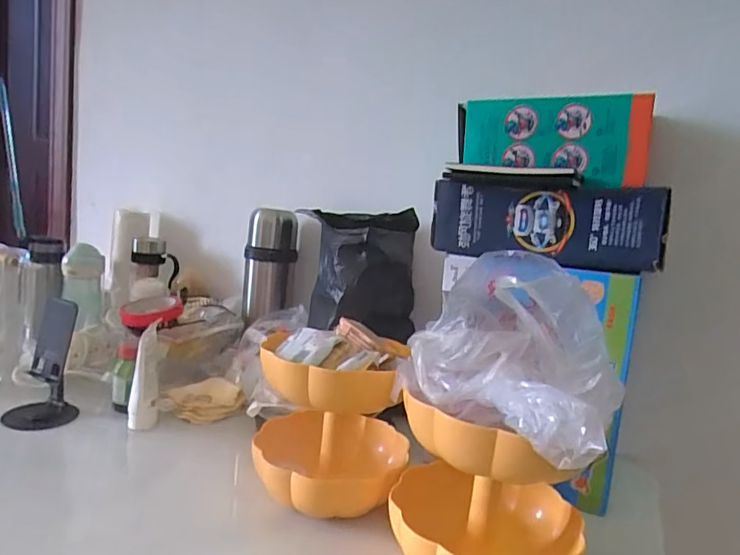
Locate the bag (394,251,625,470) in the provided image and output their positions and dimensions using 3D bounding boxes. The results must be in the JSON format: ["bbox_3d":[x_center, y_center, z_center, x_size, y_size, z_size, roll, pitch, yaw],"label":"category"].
[{"bbox_3d":[0.135,0.053,0.443,0.132,0.132,0.167,-2,11,-44],"label":"bag"}]

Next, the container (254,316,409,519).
[{"bbox_3d":[-0.042,0.152,0.604,0.158,0.176,0.172,5,8,-4],"label":"container"}]

